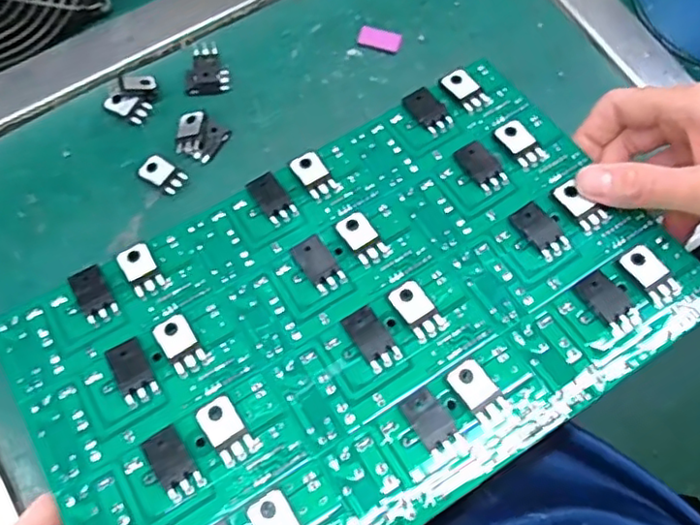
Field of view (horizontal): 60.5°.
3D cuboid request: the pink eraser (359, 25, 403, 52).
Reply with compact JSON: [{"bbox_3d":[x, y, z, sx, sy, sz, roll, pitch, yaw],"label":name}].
[{"bbox_3d":[0.019,-0.136,0.367,0.026,0.006,0.012,15,72,3],"label":"pink eraser"}]

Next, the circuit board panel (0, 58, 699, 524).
[{"bbox_3d":[0.002,0.023,0.268,0.278,0.007,0.172,-31,65,-12],"label":"circuit board panel"}]

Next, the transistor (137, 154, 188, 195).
[{"bbox_3d":[-0.104,-0.049,0.331,0.025,0.004,0.016,34,74,9],"label":"transistor"}]

